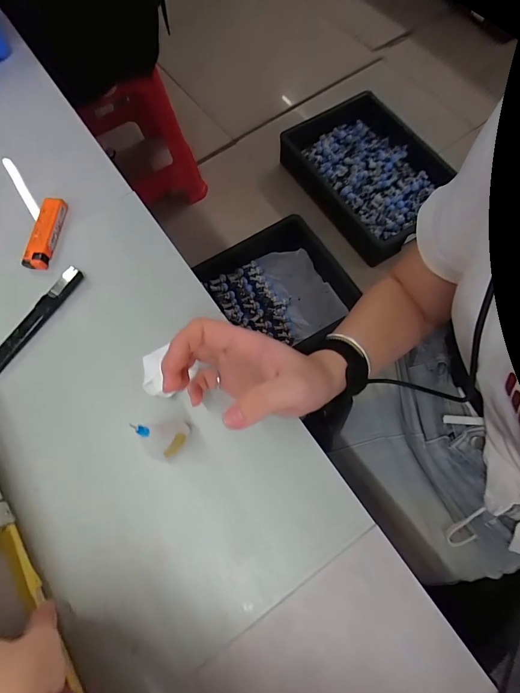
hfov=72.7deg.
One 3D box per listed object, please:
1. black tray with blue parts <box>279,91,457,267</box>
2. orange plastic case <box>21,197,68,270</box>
[{"bbox_3d":[0.410,-0.643,1.295,0.478,0.111,0.608,-31,72,-9],"label":"black tray with blue parts"},{"bbox_3d":[-0.221,-0.117,0.364,0.022,0.012,0.078,10,78,4],"label":"orange plastic case"}]

